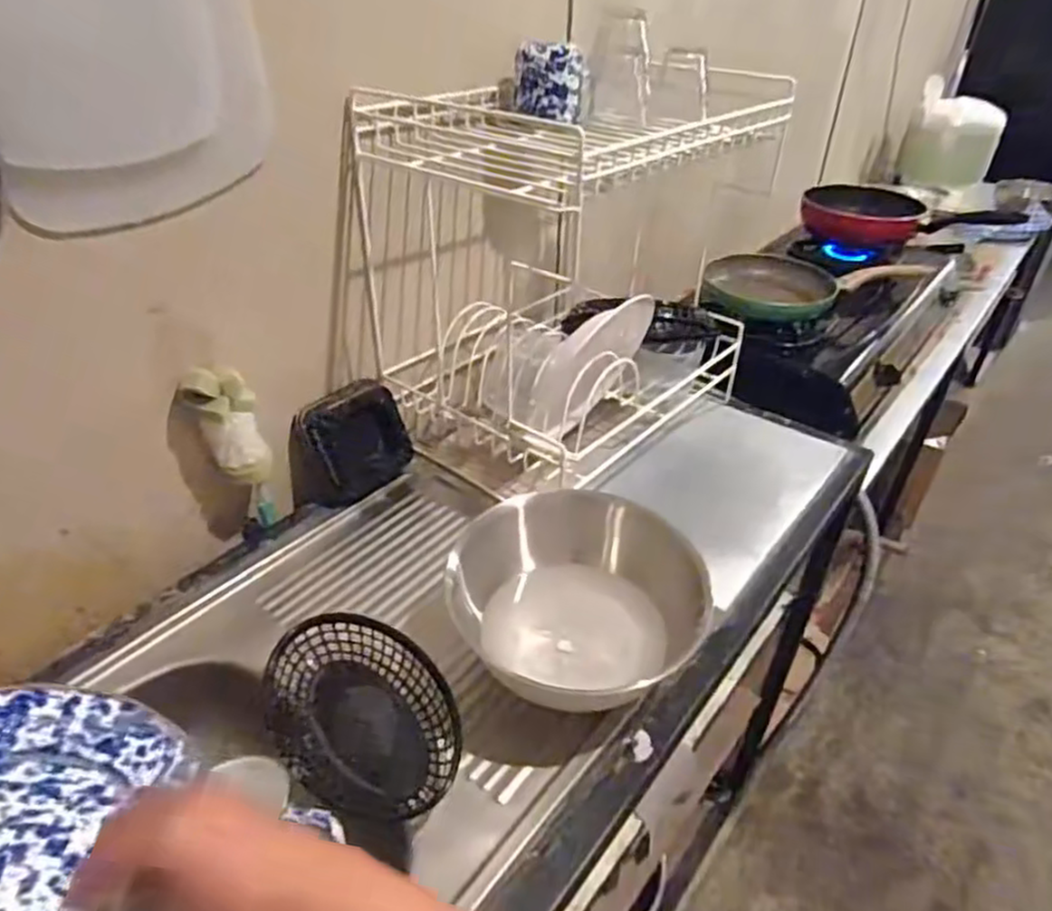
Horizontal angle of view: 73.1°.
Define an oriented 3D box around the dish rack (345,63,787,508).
[{"bbox_3d":[0.050,-0.210,0.895,0.340,0.438,0.396,24,41,28],"label":"dish rack"}]

